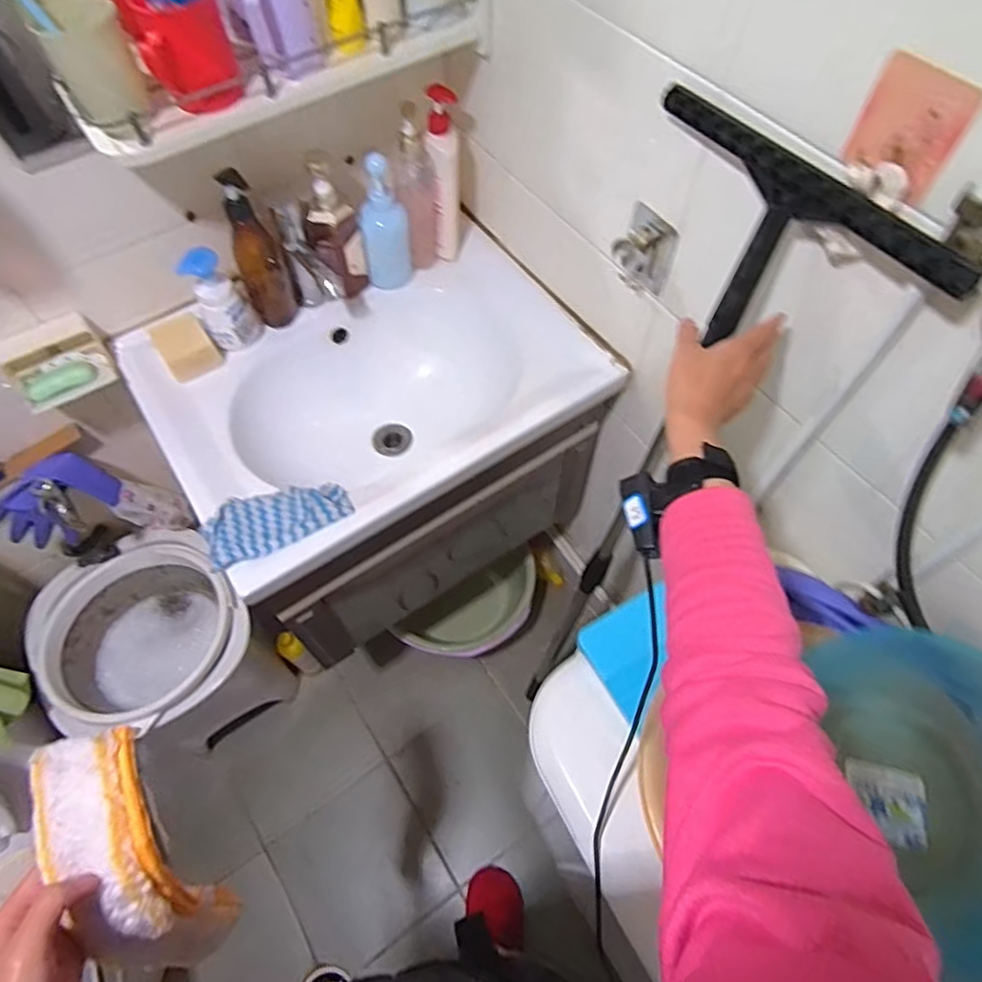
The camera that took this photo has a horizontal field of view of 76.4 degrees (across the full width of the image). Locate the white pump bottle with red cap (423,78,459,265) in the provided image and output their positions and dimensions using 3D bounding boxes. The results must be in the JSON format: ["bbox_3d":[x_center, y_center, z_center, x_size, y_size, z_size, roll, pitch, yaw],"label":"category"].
[{"bbox_3d":[-0.070,-0.474,0.958,0.046,0.244,0.049,15,61,9],"label":"white pump bottle with red cap"}]

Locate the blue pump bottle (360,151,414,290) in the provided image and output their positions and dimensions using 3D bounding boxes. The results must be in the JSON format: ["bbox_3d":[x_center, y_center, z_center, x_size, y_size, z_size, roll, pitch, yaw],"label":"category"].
[{"bbox_3d":[-0.166,-0.417,0.965,0.075,0.199,0.074,-8,60,-4],"label":"blue pump bottle"}]

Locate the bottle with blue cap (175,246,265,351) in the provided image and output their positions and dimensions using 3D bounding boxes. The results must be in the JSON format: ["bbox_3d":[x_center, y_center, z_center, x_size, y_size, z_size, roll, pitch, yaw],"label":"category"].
[{"bbox_3d":[-0.392,-0.284,0.903,0.075,0.159,0.067,-28,63,-15],"label":"bottle with blue cap"}]

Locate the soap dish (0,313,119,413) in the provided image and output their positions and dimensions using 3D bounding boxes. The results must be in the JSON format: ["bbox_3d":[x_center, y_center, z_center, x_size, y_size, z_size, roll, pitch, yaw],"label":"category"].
[{"bbox_3d":[-0.606,-0.181,0.872,0.126,0.070,0.092,-35,65,-18],"label":"soap dish"}]

